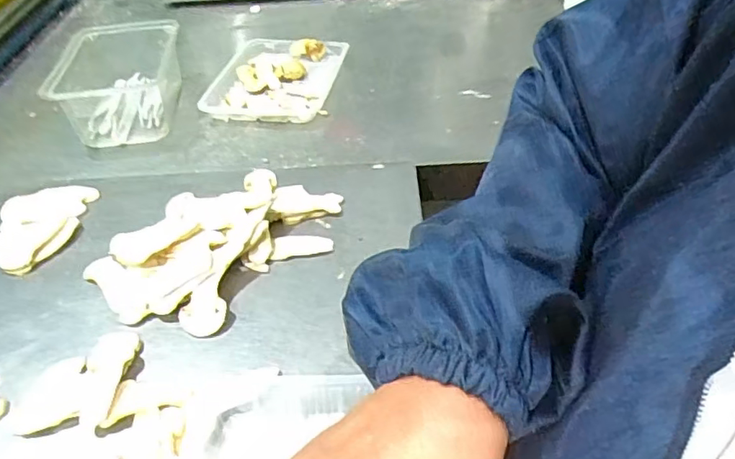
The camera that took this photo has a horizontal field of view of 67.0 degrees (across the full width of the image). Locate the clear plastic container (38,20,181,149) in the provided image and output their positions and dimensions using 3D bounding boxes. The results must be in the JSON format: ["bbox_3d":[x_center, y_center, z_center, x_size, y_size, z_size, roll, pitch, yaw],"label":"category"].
[{"bbox_3d":[-0.262,-0.162,0.603,0.111,0.068,0.166,-9,43,-7],"label":"clear plastic container"}]

